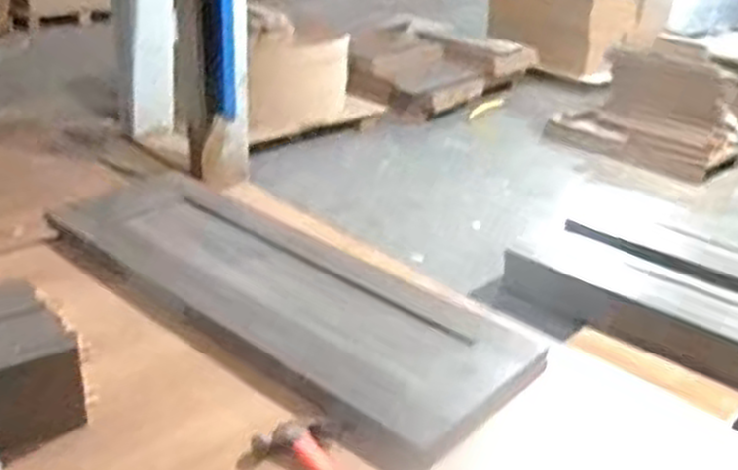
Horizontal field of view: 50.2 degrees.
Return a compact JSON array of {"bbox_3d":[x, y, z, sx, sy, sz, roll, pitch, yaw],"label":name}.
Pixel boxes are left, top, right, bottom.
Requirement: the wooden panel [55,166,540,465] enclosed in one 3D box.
[{"bbox_3d":[-0.155,0.055,1.248,0.883,0.038,0.343,24,32,36],"label":"wooden panel"}]

